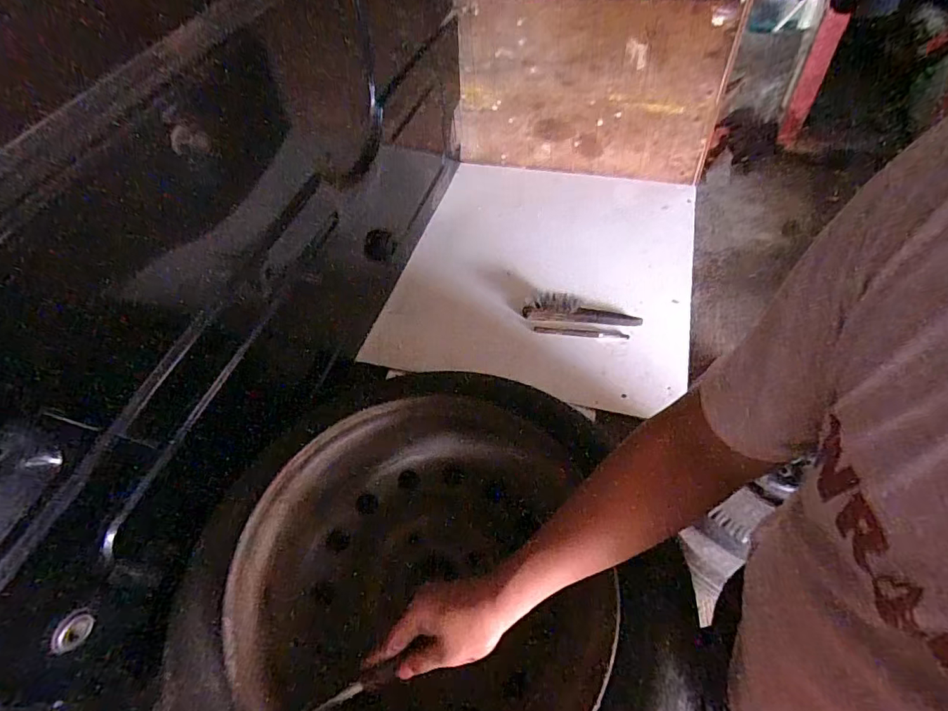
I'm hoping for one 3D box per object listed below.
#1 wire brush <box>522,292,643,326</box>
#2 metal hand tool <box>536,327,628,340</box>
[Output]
[{"bbox_3d":[0.194,-0.083,0.888,0.205,0.031,0.052,4,55,7],"label":"wire brush"},{"bbox_3d":[0.190,-0.040,0.875,0.163,0.009,0.010,5,55,8],"label":"metal hand tool"}]

